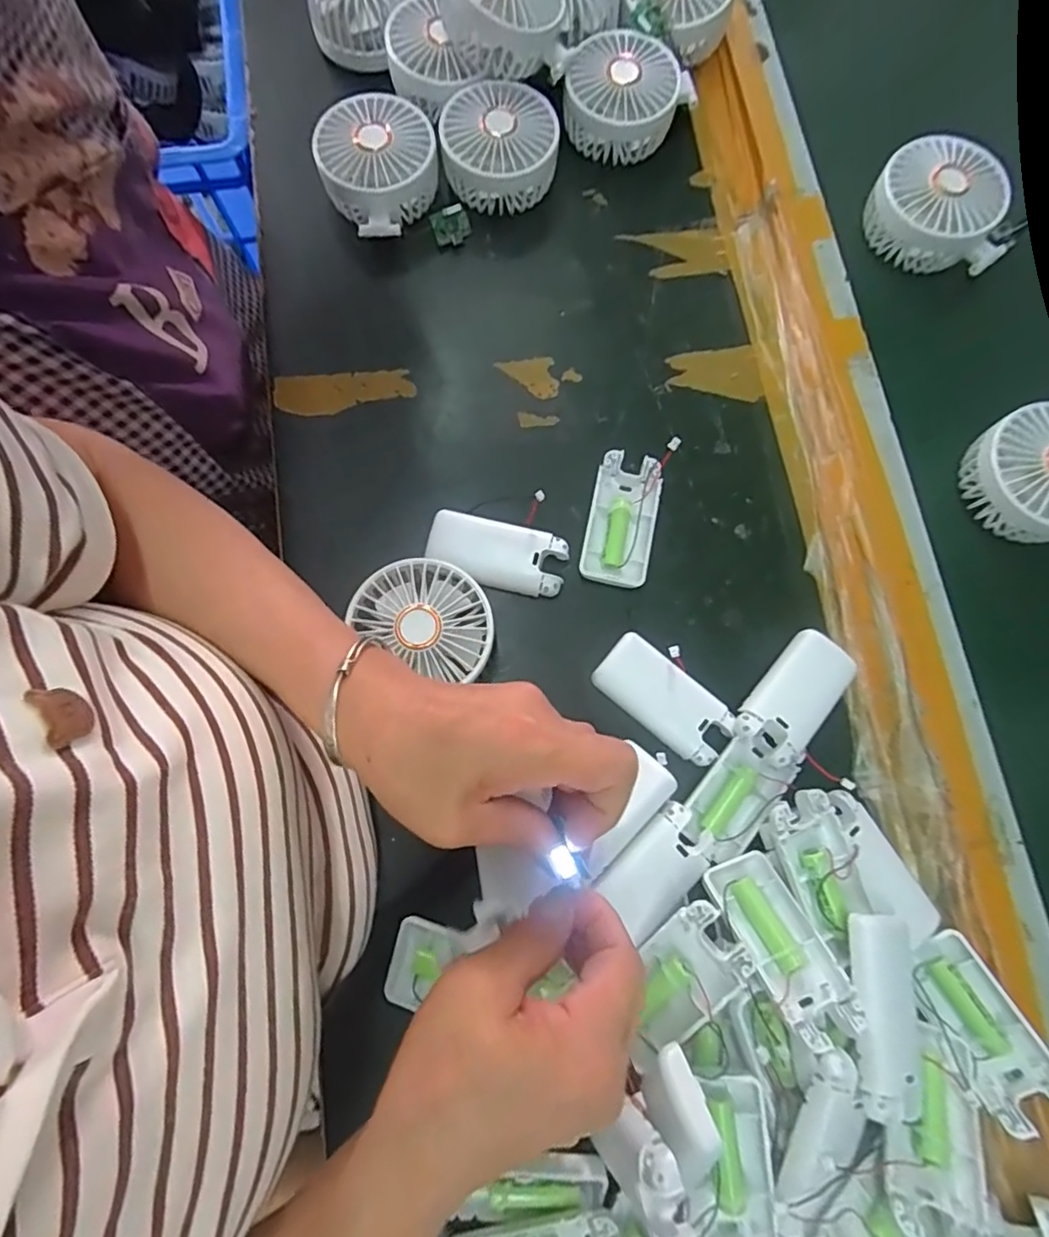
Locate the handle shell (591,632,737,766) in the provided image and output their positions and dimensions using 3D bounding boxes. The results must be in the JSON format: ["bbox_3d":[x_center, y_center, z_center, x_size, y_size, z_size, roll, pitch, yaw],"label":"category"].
[{"bbox_3d":[0.090,0.052,0.374,0.092,0.011,0.045,39,81,9],"label":"handle shell"}]

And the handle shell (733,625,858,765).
[{"bbox_3d":[0.176,0.049,0.370,0.042,0.019,0.093,42,81,8],"label":"handle shell"}]

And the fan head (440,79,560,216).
[{"bbox_3d":[-0.019,-0.355,0.439,0.086,0.047,0.086,1,77,2],"label":"fan head"}]

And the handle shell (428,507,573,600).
[{"bbox_3d":[-0.018,-0.044,0.389,0.091,0.013,0.043,13,78,4],"label":"handle shell"}]

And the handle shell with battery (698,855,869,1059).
[{"bbox_3d":[0.140,0.177,0.314,0.042,0.021,0.091,-24,50,-5],"label":"handle shell with battery"}]

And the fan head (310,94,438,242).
[{"bbox_3d":[-0.107,-0.334,0.433,0.083,0.047,0.090,0,77,2],"label":"fan head"}]

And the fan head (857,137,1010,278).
[{"bbox_3d":[0.307,-0.299,0.421,0.100,0.043,0.070,42,82,10],"label":"fan head"}]

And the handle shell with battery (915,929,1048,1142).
[{"bbox_3d":[0.255,0.232,0.325,0.049,0.023,0.090,-24,66,-5],"label":"handle shell with battery"}]

